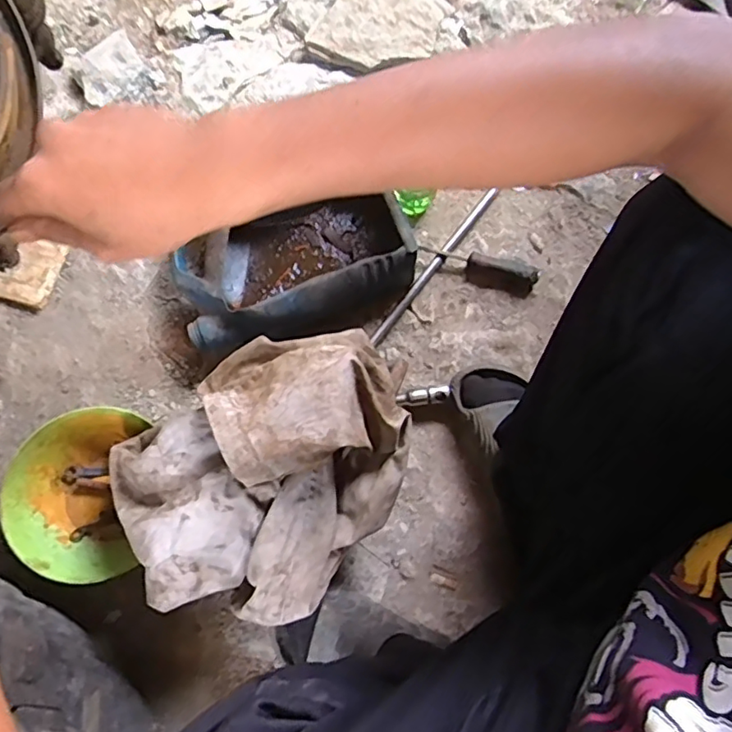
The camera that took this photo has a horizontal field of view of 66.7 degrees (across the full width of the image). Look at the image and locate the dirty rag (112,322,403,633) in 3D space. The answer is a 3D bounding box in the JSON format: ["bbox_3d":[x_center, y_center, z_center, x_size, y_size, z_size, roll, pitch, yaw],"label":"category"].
[{"bbox_3d":[-0.095,0.096,0.586,0.331,0.117,0.266,-39,77,-9],"label":"dirty rag"}]

